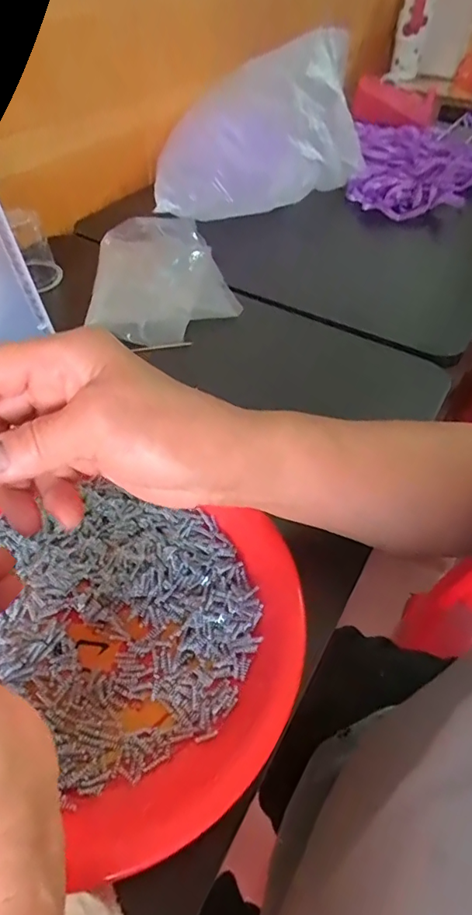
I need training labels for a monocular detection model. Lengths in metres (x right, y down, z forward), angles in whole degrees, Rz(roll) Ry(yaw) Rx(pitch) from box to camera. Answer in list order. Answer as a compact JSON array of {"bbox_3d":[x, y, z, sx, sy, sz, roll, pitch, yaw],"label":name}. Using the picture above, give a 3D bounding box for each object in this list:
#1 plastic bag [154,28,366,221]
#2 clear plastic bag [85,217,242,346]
[{"bbox_3d":[0.035,-0.409,0.629,0.319,0.150,0.142,-21,53,-21],"label":"plastic bag"},{"bbox_3d":[-0.077,-0.197,0.531,0.139,0.021,0.214,-3,49,-6],"label":"clear plastic bag"}]

